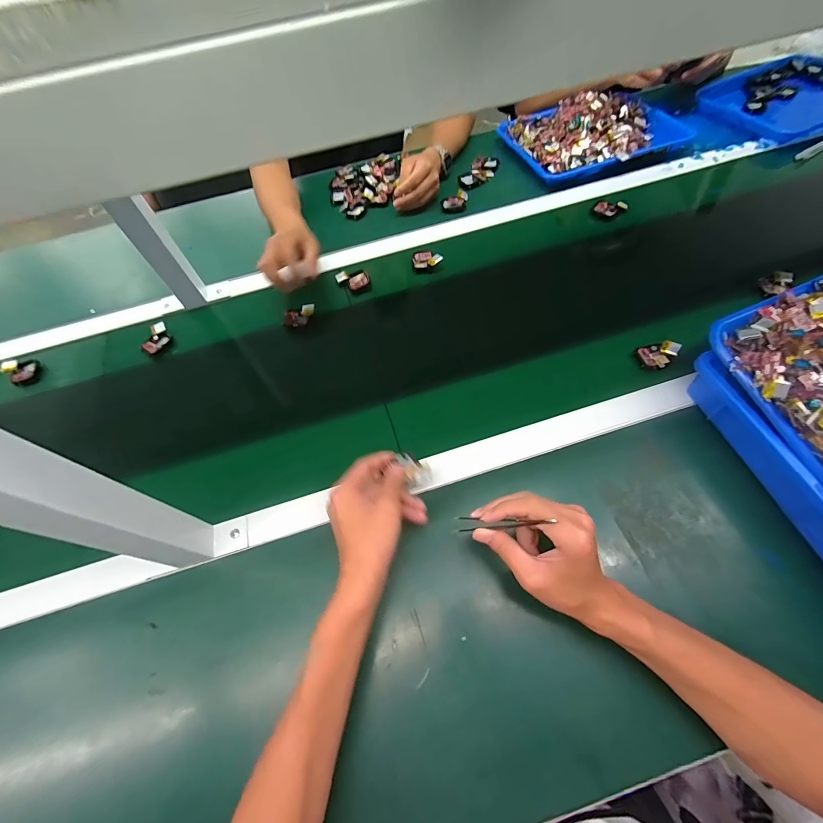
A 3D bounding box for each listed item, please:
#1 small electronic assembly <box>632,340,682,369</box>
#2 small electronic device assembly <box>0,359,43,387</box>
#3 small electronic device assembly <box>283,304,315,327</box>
[{"bbox_3d":[0.340,-0.083,0.524,0.057,0.013,0.041,-35,63,-16],"label":"small electronic assembly"},{"bbox_3d":[-0.628,-0.066,0.608,0.041,0.026,0.041,-18,60,-7],"label":"small electronic device assembly"},{"bbox_3d":[-0.182,-0.156,0.617,0.052,0.015,0.027,-17,60,-7],"label":"small electronic device assembly"}]

